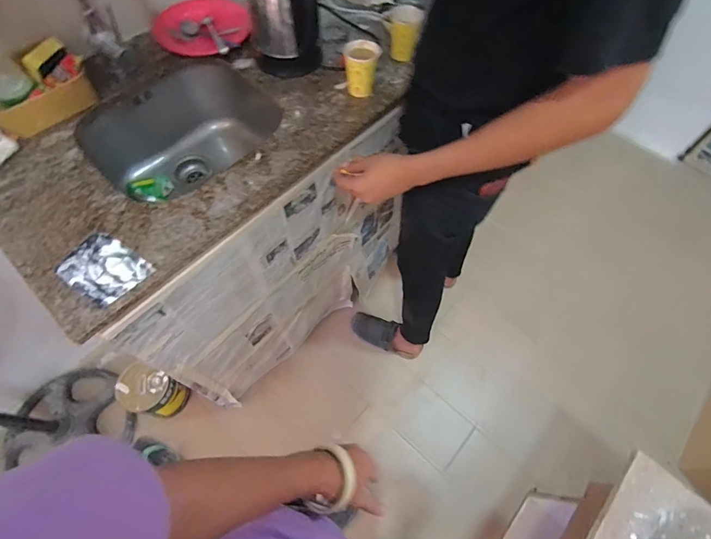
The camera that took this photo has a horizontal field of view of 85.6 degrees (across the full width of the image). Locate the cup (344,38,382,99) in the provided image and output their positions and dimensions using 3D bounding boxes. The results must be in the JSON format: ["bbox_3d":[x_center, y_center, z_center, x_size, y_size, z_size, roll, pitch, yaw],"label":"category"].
[{"bbox_3d":[0.013,-0.437,0.831,0.072,0.100,0.074,8,62,2],"label":"cup"}]

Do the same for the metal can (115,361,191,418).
[{"bbox_3d":[-0.698,0.421,1.315,0.166,0.214,0.145,24,64,10],"label":"metal can"}]

